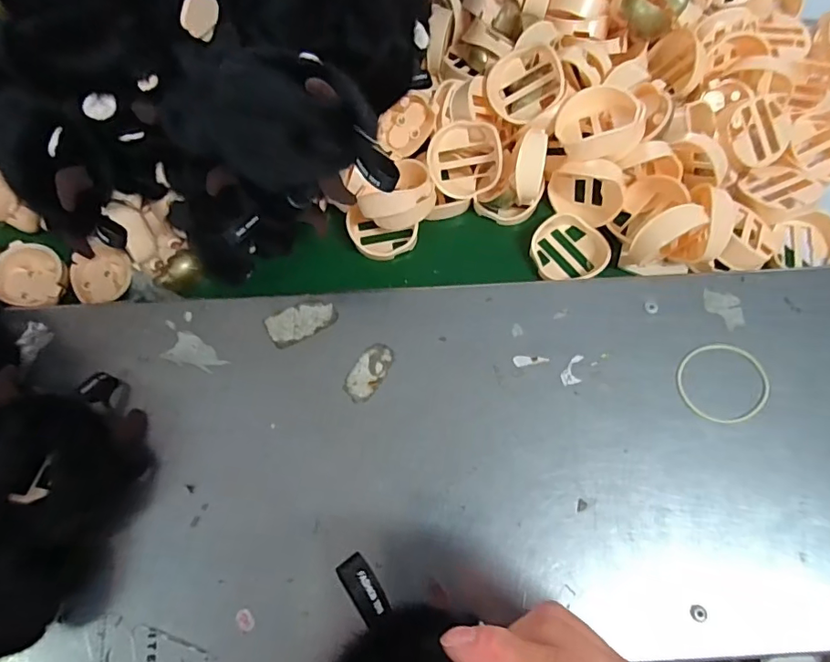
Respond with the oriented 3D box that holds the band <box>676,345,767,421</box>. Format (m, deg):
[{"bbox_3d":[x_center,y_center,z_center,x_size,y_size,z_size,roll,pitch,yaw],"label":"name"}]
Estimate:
[{"bbox_3d":[0.203,0.034,0.337,0.056,0.005,0.054,0,71,1],"label":"band"}]

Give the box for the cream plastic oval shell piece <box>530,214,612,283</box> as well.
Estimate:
[{"bbox_3d":[0.118,-0.061,0.392,0.056,0.017,0.054,32,74,11],"label":"cream plastic oval shell piece"}]

